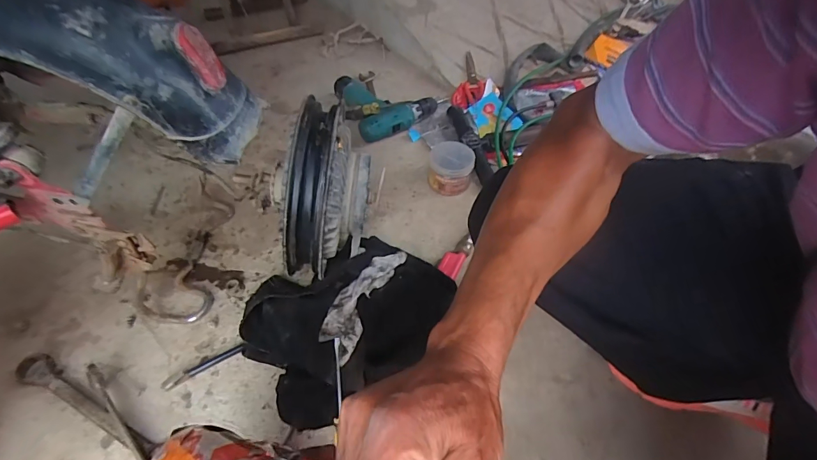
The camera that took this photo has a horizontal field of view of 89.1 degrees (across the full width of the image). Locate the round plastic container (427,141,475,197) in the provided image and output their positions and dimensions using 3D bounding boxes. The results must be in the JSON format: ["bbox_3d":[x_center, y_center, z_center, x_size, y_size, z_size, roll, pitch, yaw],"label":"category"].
[{"bbox_3d":[0.082,-0.118,0.795,0.084,0.061,0.083,-2,51,2],"label":"round plastic container"}]

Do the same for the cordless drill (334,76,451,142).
[{"bbox_3d":[-0.046,-0.289,0.921,0.196,0.060,0.183,-23,54,-14],"label":"cordless drill"}]

